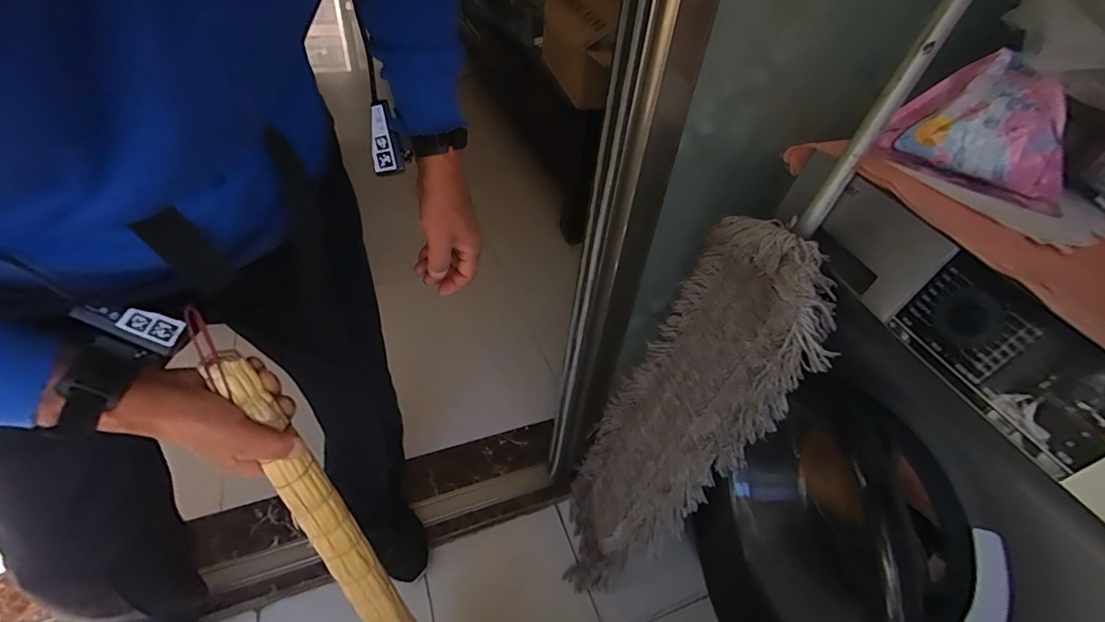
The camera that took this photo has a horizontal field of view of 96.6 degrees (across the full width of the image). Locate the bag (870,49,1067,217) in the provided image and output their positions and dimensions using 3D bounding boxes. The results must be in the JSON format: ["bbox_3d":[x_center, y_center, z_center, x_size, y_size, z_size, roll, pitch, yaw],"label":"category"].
[{"bbox_3d":[0.470,-0.196,0.528,0.181,0.109,0.084,25,47,17],"label":"bag"}]

